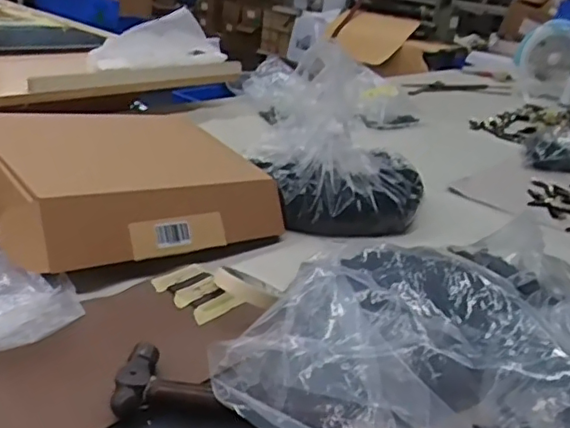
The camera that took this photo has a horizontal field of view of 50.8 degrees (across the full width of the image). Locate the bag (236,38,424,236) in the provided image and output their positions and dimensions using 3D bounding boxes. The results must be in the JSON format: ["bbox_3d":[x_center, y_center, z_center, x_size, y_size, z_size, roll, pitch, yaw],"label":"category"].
[{"bbox_3d":[0.086,-0.130,1.016,0.276,0.221,0.275,-1,25,-19],"label":"bag"}]

